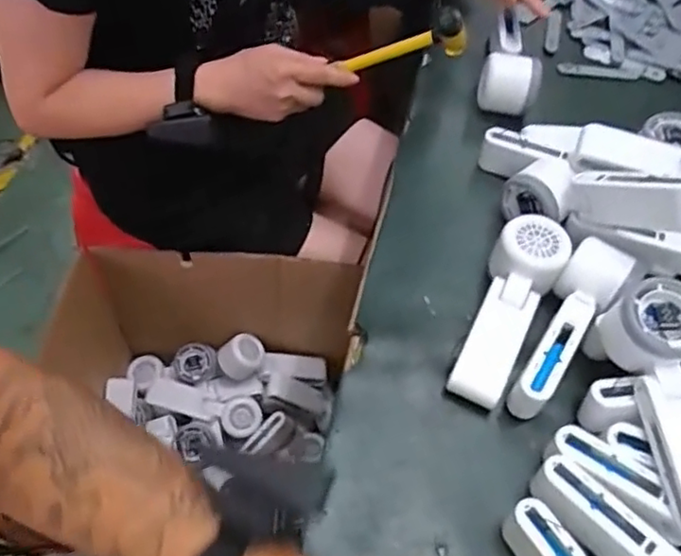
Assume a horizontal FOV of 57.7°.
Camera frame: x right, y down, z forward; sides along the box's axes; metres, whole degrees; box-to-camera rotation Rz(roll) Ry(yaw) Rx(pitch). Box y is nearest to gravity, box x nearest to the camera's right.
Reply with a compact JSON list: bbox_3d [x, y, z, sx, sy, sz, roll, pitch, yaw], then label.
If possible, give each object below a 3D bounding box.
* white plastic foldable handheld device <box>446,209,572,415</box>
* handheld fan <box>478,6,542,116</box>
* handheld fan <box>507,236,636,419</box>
[{"bbox_3d":[0.131,0.023,0.493,0.053,0.052,0.161,27,57,14],"label":"white plastic foldable handheld device"},{"bbox_3d":[0.188,-0.233,0.669,0.060,0.051,0.123,17,57,8],"label":"handheld fan"},{"bbox_3d":[0.176,0.036,0.484,0.045,0.051,0.161,34,59,18],"label":"handheld fan"}]

